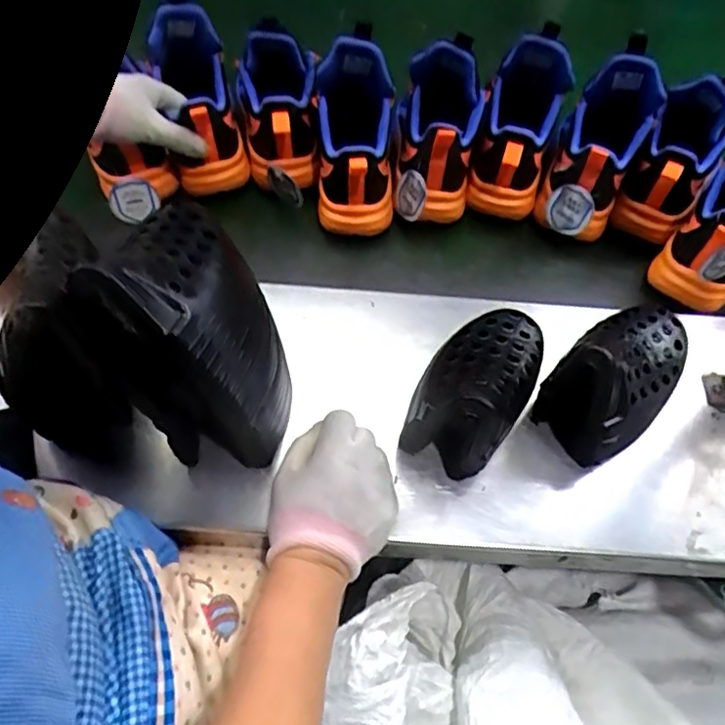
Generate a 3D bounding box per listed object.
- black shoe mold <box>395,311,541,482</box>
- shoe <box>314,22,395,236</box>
[{"bbox_3d":[0.091,0.014,0.477,0.077,0.092,0.129,27,61,13],"label":"black shoe mold"},{"bbox_3d":[-0.006,-0.223,0.591,0.074,0.093,0.182,-1,95,-4],"label":"shoe"}]

